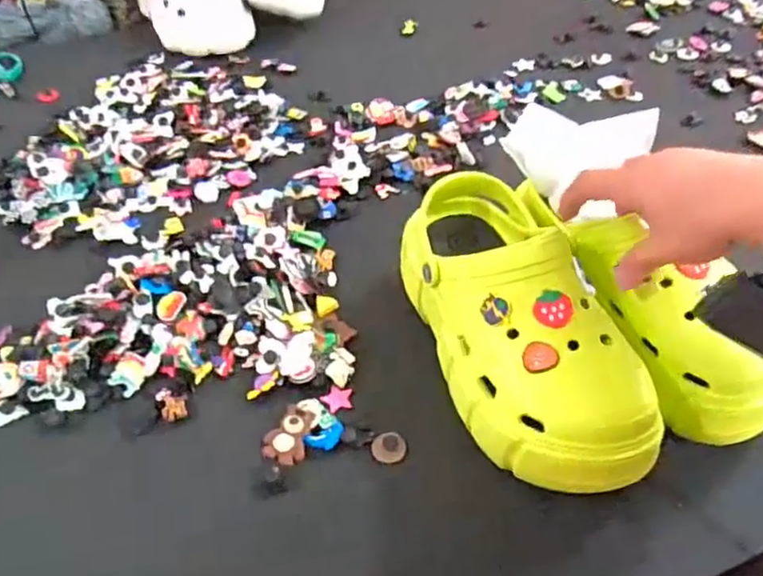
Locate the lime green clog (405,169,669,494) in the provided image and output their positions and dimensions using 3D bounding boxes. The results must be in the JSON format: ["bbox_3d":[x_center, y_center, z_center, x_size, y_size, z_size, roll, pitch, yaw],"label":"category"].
[{"bbox_3d":[0.096,0.027,0.458,0.107,0.102,0.250,-16,48,-12],"label":"lime green clog"}]

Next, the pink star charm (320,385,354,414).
[{"bbox_3d":[-0.035,0.087,0.493,0.024,0.004,0.024,-2,47,1],"label":"pink star charm"}]

